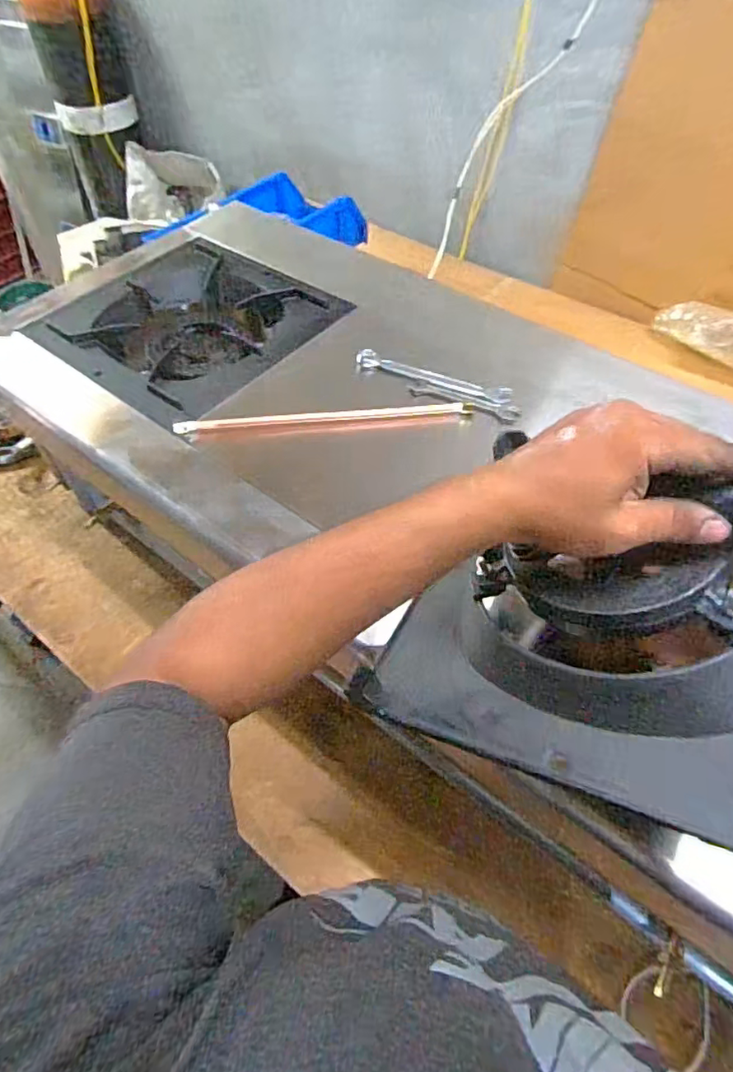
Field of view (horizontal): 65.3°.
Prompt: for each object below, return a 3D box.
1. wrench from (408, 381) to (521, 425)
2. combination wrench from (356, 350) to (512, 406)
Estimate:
[{"bbox_3d":[0.102,-0.143,0.606,0.117,0.011,0.018,23,57,16],"label":"wrench"},{"bbox_3d":[0.070,-0.173,0.625,0.174,0.007,0.026,21,56,15],"label":"combination wrench"}]

